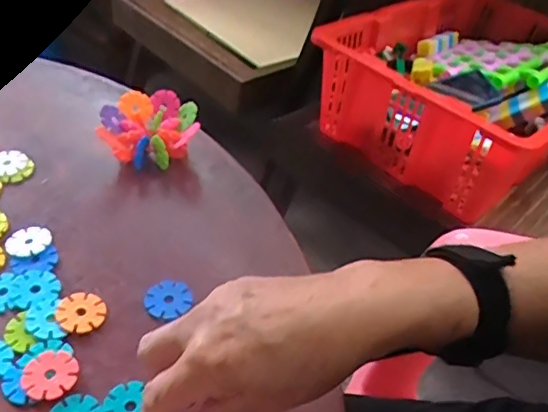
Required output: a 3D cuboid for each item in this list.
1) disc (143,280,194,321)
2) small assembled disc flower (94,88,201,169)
[{"bbox_3d":[-0.073,0.063,0.400,0.030,0.004,0.029,3,45,-3],"label":"disc"},{"bbox_3d":[-0.109,-0.067,0.514,0.083,0.041,0.072,2,45,-5],"label":"small assembled disc flower"}]

